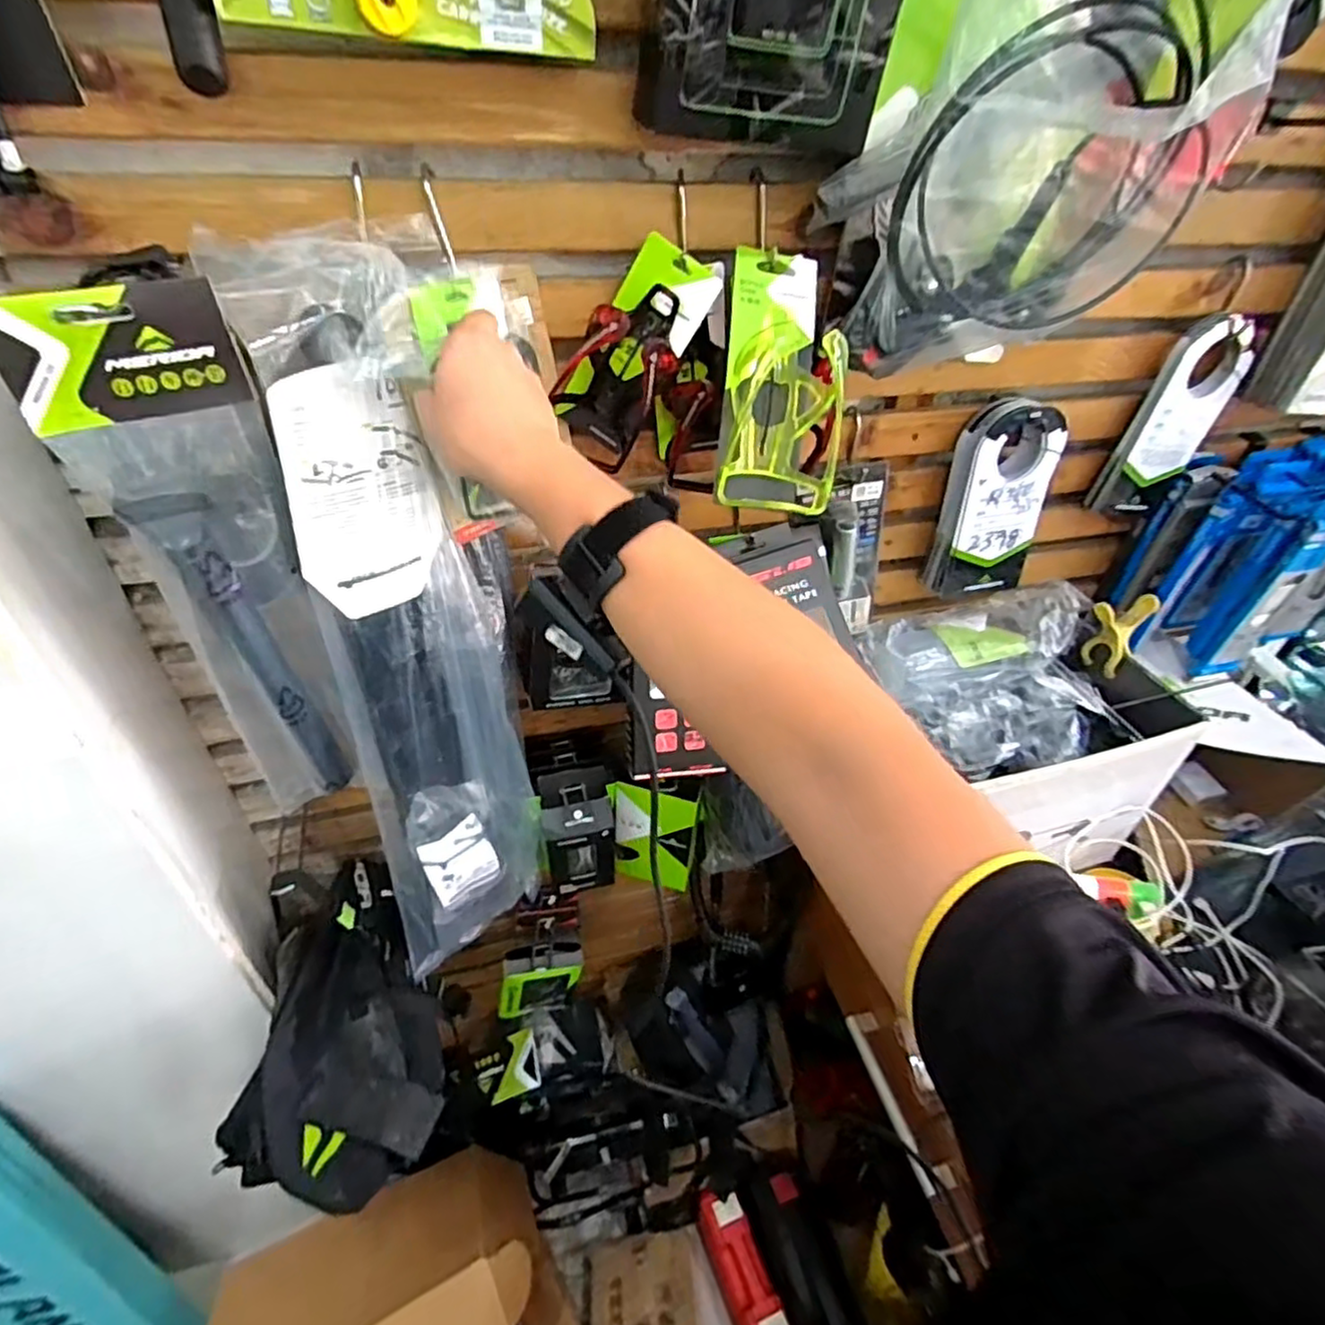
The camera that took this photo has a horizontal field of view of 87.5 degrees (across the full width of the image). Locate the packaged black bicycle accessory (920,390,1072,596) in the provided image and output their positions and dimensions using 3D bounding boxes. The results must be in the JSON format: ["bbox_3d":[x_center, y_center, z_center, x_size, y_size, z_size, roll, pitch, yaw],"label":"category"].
[{"bbox_3d":[0.354,-0.167,0.739,0.097,0.213,0.050,-9,41,-14],"label":"packaged black bicycle accessory"}]

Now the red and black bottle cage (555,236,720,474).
[{"bbox_3d":[-0.025,-0.231,0.528,0.082,0.168,0.094,23,31,-28],"label":"red and black bottle cage"}]

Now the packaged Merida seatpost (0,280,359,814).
[{"bbox_3d":[-0.307,-0.042,0.495,0.110,0.397,0.037,-24,46,-29],"label":"packaged Merida seatpost"}]

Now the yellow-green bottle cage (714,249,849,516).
[{"bbox_3d":[0.082,-0.210,0.498,0.083,0.205,0.088,0,0,-4],"label":"yellow-green bottle cage"}]

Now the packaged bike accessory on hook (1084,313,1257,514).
[{"bbox_3d":[0.553,-0.259,0.752,0.095,0.200,0.050,-17,43,-22],"label":"packaged bike accessory on hook"}]

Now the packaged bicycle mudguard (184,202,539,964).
[{"bbox_3d":[-0.197,0.010,0.600,0.046,0.646,0.160,25,38,39],"label":"packaged bicycle mudguard"}]

